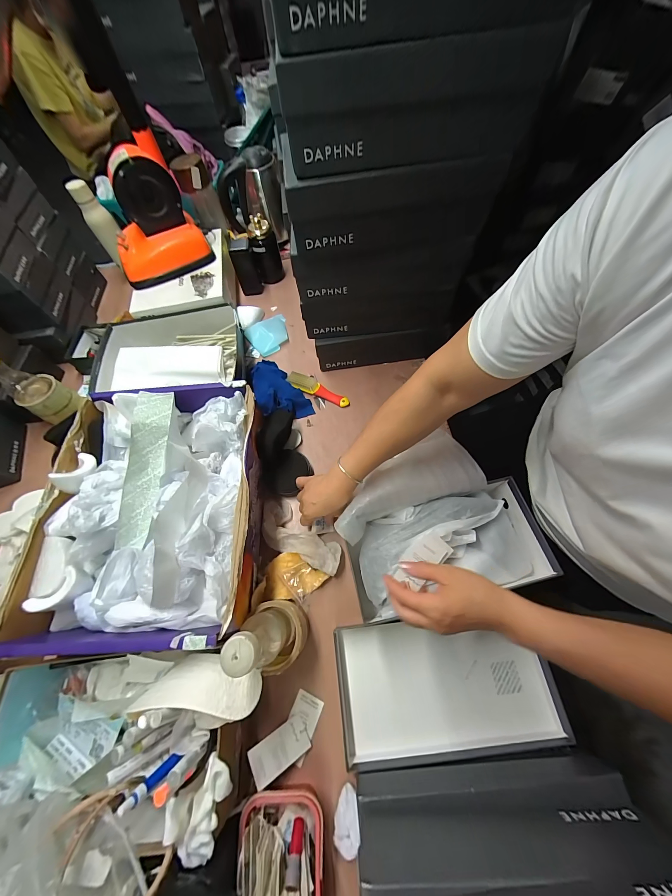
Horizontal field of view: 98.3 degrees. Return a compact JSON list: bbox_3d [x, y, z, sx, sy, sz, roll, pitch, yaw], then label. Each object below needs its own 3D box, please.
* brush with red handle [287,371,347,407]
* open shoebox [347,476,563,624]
[{"bbox_3d":[-0.044,-0.139,0.679,0.157,0.022,0.037,24,68,14],"label":"brush with red handle"},{"bbox_3d":[0.174,0.164,0.468,0.306,0.093,0.158,-19,65,-2],"label":"open shoebox"}]

